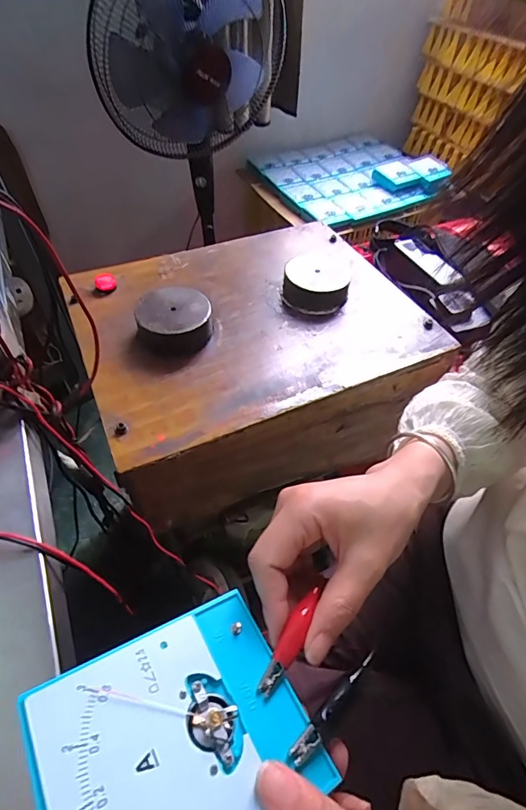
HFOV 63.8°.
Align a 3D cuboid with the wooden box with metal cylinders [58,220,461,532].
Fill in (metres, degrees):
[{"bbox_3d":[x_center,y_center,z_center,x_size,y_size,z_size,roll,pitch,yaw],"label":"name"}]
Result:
[{"bbox_3d":[-0.010,-0.088,0.638,0.464,0.191,0.370,-19,60,-17],"label":"wooden box with metal cylinders"}]

